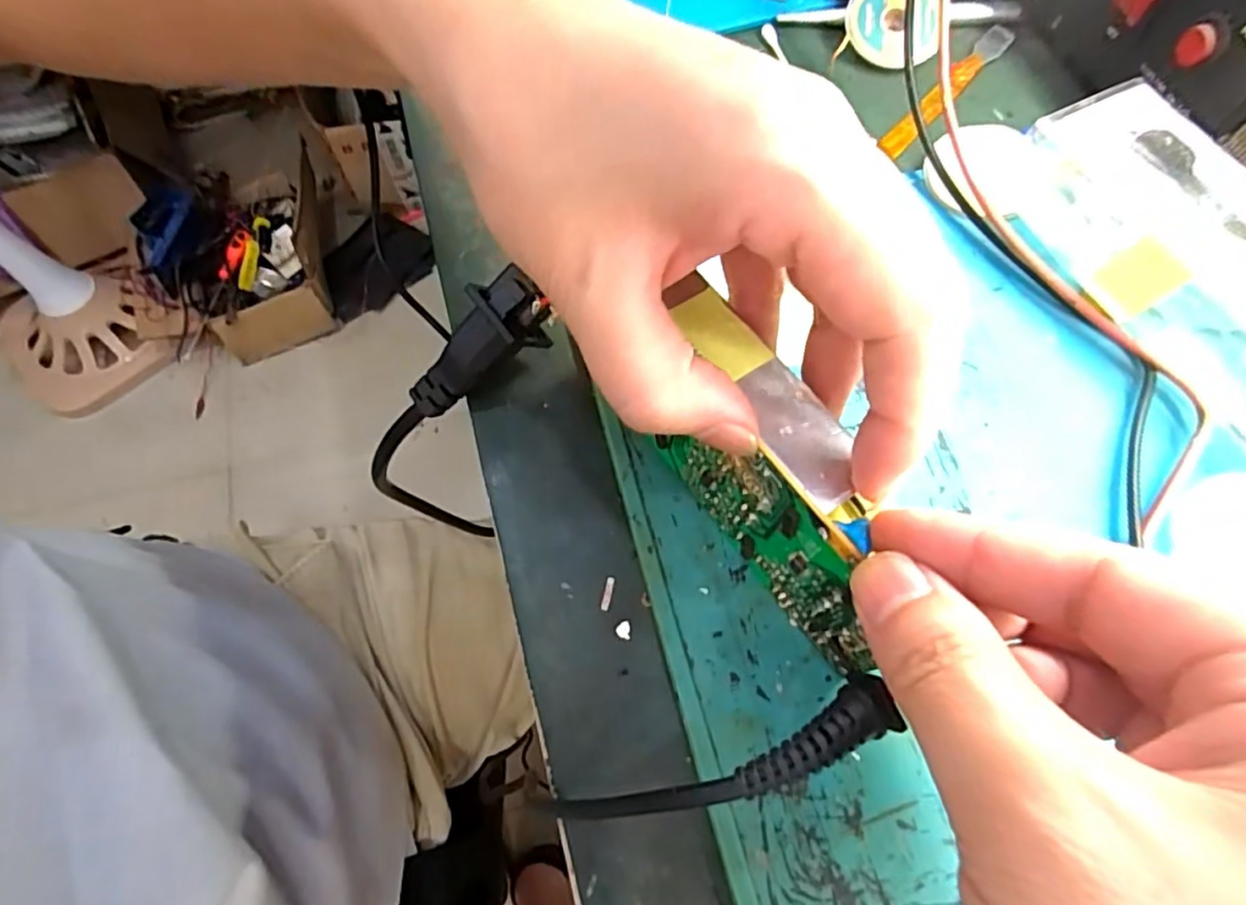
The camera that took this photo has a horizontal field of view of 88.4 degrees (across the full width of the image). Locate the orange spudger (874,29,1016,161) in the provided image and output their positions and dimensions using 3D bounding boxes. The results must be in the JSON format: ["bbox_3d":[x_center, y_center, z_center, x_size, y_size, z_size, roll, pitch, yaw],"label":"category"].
[{"bbox_3d":[0.147,-0.164,0.289,0.012,0.008,0.094,40,73,17],"label":"orange spudger"}]

